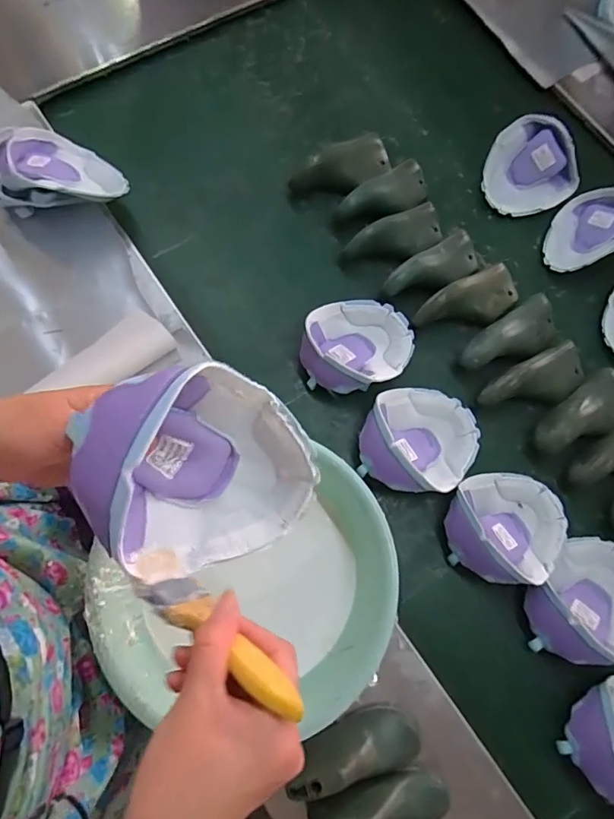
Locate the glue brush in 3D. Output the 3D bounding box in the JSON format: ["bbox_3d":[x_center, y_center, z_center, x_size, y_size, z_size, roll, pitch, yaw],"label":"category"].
[{"bbox_3d":[-0.051,0.132,0.280,0.129,0.031,0.024,21,68,43],"label":"glue brush"}]

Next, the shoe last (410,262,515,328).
[{"bbox_3d":[0.241,-0.157,0.718,0.164,0.051,0.065,-27,77,-13],"label":"shoe last"}]

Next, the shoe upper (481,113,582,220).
[{"bbox_3d":[0.363,-0.385,0.782,0.142,0.076,0.137,1,75,-4],"label":"shoe upper"}]

